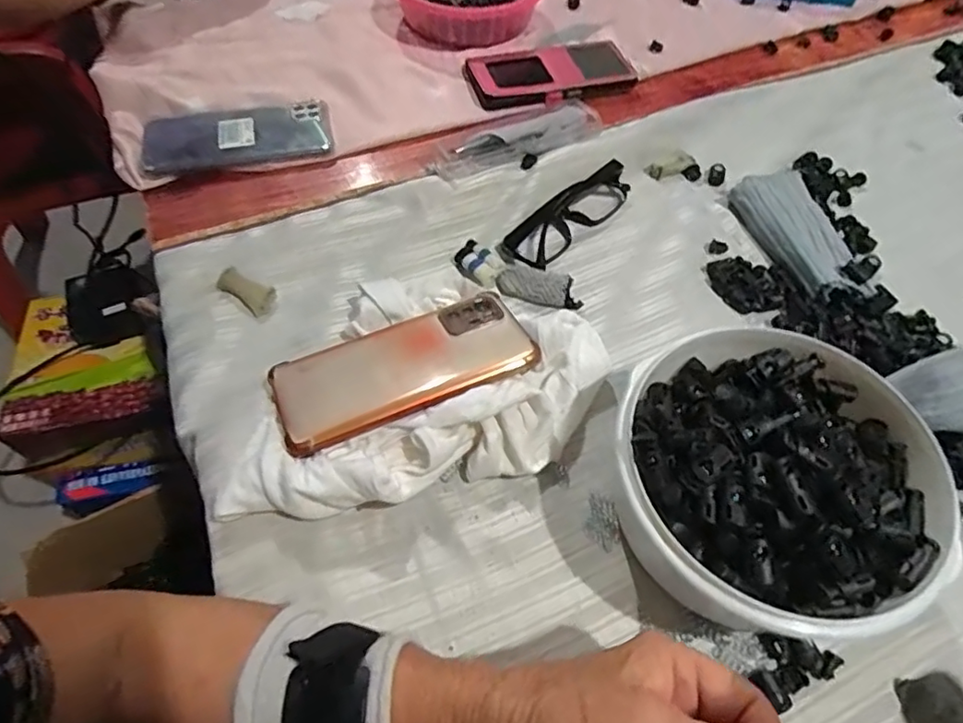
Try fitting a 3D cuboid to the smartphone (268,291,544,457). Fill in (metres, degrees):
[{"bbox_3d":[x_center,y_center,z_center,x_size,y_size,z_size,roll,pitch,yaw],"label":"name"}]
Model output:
[{"bbox_3d":[-0.049,0.002,0.363,0.159,0.008,0.076,-23,50,-15],"label":"smartphone"}]

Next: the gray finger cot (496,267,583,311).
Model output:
[{"bbox_3d":[0.044,-0.055,0.429,0.062,0.015,0.024,14,56,9],"label":"gray finger cot"}]

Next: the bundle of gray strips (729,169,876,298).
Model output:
[{"bbox_3d":[0.248,-0.098,0.450,0.047,0.030,0.123,-15,57,-11],"label":"bundle of gray strips"}]

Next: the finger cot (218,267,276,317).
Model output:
[{"bbox_3d":[-0.173,-0.052,0.426,0.045,0.012,0.020,29,60,18],"label":"finger cot"}]

